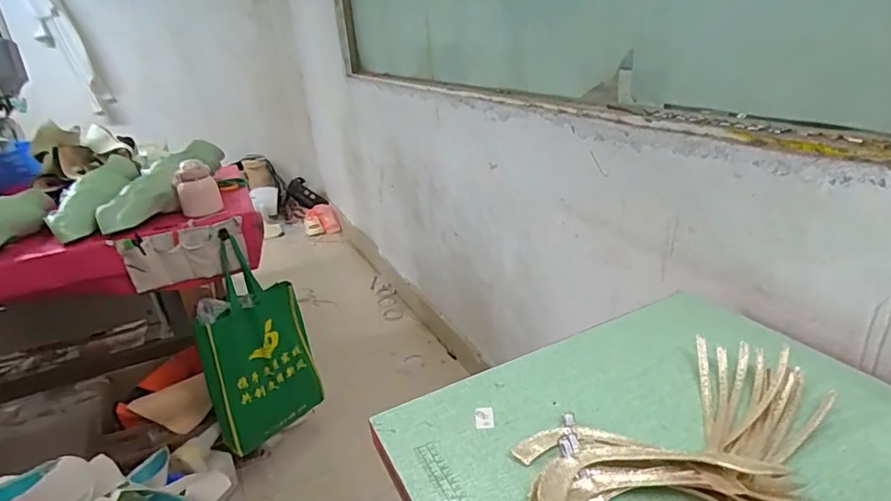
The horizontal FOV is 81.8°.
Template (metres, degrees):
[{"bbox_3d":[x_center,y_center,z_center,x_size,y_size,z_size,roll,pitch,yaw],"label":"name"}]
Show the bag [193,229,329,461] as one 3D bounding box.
[{"bbox_3d":[-0.505,0.268,1.384,0.281,0.510,0.105,-20,27,-28],"label":"bag"}]

